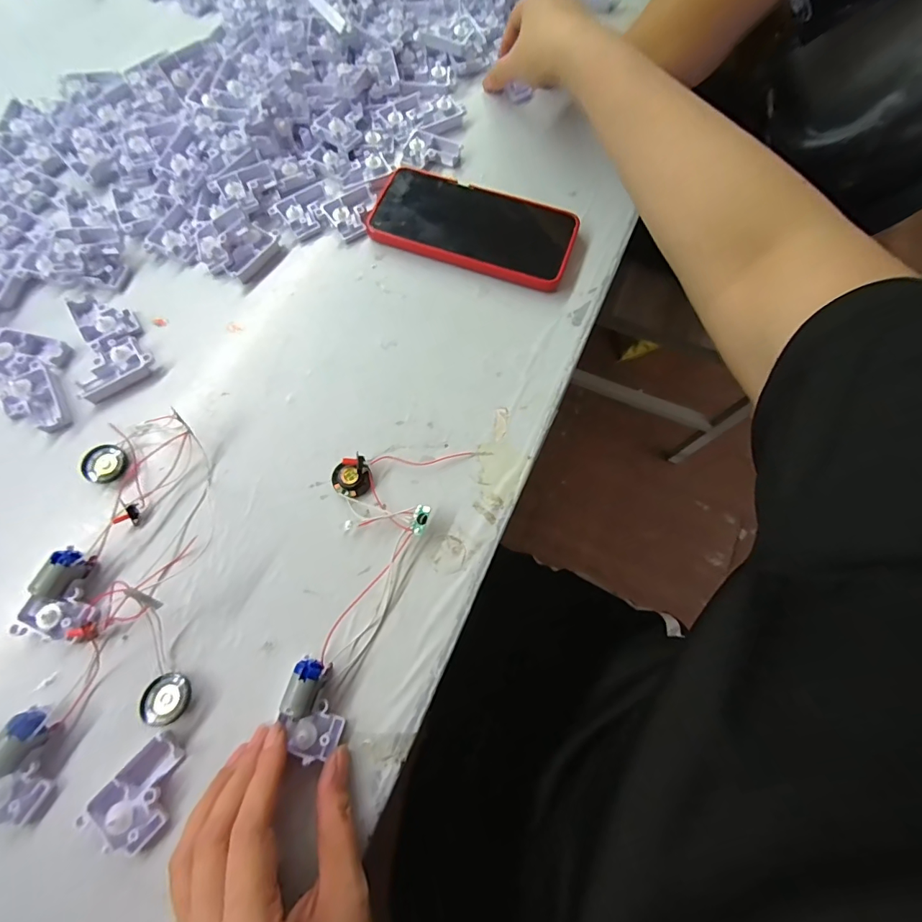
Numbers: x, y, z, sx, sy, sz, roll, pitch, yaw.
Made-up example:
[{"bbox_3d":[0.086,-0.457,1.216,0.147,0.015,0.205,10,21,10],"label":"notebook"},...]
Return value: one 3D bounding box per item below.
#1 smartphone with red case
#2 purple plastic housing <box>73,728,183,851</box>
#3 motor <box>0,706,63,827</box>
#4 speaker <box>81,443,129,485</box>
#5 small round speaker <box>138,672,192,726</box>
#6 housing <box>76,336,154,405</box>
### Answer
[{"bbox_3d":[0.010,-0.194,0.366,0.163,0.011,0.079,18,72,6],"label":"smartphone with red case"},{"bbox_3d":[-0.167,0.175,0.234,0.036,0.015,0.050,36,75,11],"label":"purple plastic housing"},{"bbox_3d":[-0.230,0.163,0.233,0.034,0.022,0.052,27,73,9],"label":"motor"},{"bbox_3d":[-0.235,0.002,0.294,0.027,0.006,0.026,0,71,0],"label":"speaker"},{"bbox_3d":[-0.165,0.132,0.249,0.026,0.006,0.025,0,58,0],"label":"small round speaker"},{"bbox_3d":[-0.249,-0.067,0.315,0.051,0.014,0.040,-40,76,-13],"label":"housing"}]

